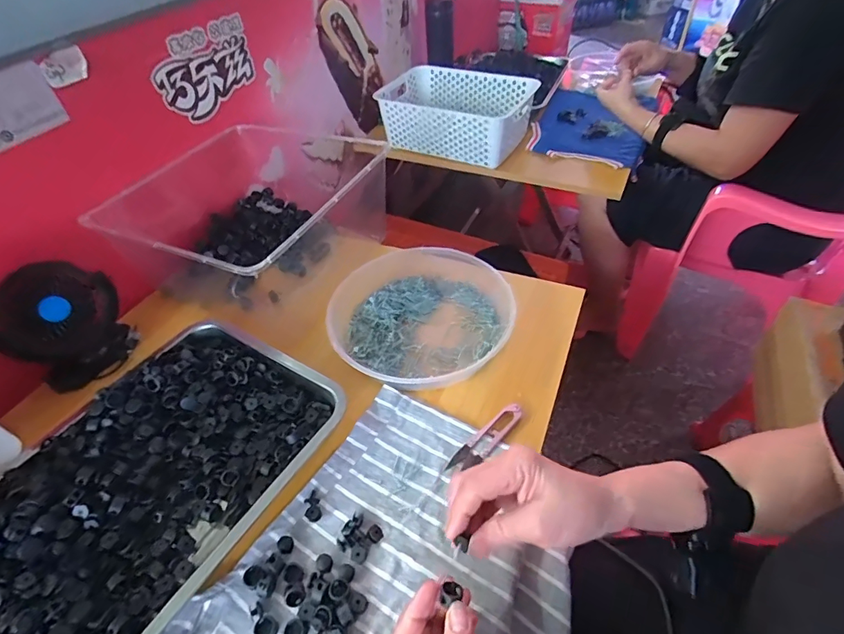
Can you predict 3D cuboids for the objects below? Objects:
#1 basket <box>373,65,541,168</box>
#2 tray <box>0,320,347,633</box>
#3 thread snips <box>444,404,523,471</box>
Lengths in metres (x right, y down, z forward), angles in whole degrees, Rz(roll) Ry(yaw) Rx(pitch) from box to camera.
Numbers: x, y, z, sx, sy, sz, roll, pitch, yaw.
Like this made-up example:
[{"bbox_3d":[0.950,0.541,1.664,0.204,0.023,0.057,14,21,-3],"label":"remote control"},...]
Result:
[{"bbox_3d":[0.073,-0.443,0.971,0.310,0.104,0.211,21,52,23],"label":"basket"},{"bbox_3d":[-0.266,0.155,0.431,0.239,0.044,0.337,24,53,25],"label":"tray"},{"bbox_3d":[0.066,0.124,0.456,0.101,0.013,0.022,-34,53,-24],"label":"thread snips"}]

